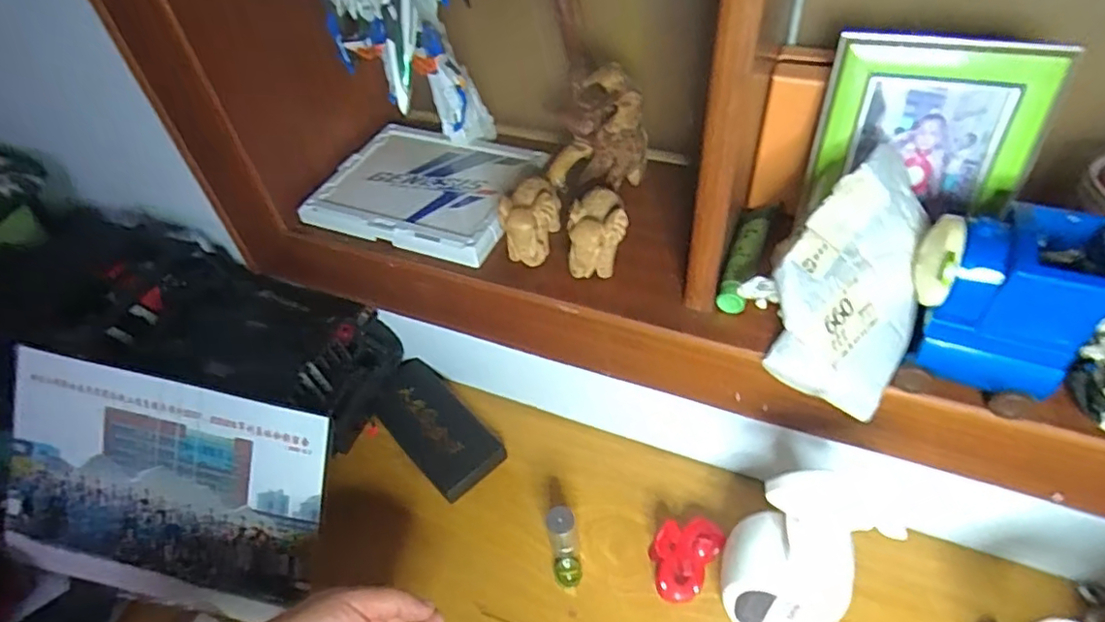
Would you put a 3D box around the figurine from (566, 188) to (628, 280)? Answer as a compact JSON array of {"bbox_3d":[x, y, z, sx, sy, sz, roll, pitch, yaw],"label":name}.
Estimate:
[{"bbox_3d":[0.036,-0.061,0.494,0.047,0.057,0.063,3,49,7],"label":"figurine"}]

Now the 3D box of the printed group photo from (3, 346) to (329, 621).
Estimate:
[{"bbox_3d":[-0.347,0.157,0.537,0.300,0.196,0.006,11,9,8],"label":"printed group photo"}]

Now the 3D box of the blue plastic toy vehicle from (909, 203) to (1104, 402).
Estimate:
[{"bbox_3d":[0.269,-0.010,0.370,0.093,0.090,0.070,19,52,20],"label":"blue plastic toy vehicle"}]

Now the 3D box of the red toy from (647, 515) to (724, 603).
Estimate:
[{"bbox_3d":[0.111,0.214,0.528,0.053,0.041,0.071,27,55,25],"label":"red toy"}]

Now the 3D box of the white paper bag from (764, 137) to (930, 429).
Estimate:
[{"bbox_3d":[0.195,-0.013,0.391,0.084,0.119,0.108,29,56,27],"label":"white paper bag"}]

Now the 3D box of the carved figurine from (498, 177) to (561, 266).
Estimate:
[{"bbox_3d":[-0.021,-0.076,0.513,0.044,0.056,0.064,8,49,11],"label":"carved figurine"}]

